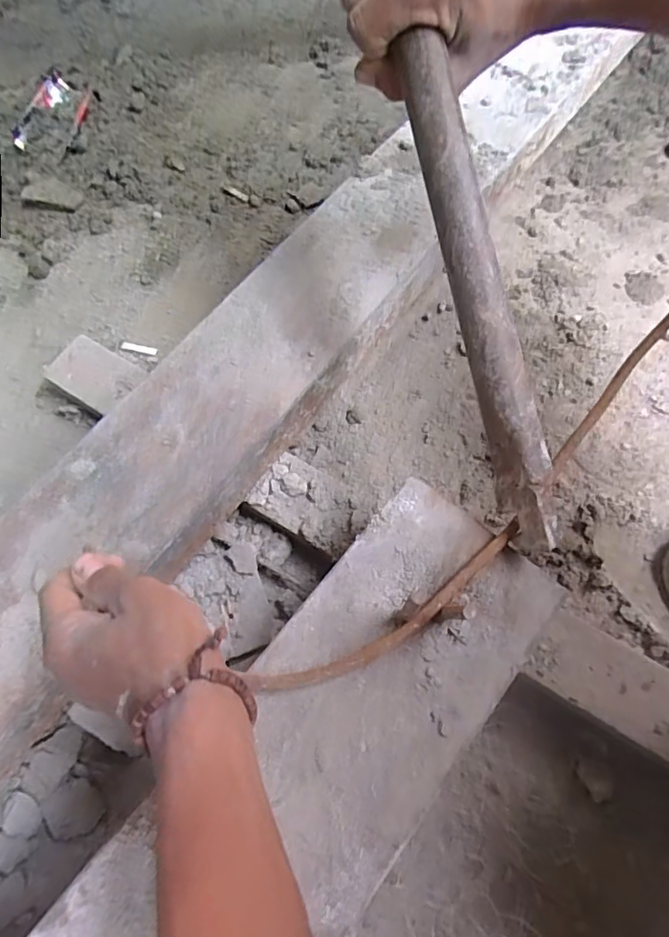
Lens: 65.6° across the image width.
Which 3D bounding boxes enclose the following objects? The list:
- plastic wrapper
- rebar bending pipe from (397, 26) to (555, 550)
[{"bbox_3d":[-0.364,-0.461,0.677,0.076,0.022,0.114,16,69,8],"label":"plastic wrapper"},{"bbox_3d":[0.058,-0.188,0.297,0.025,0.026,0.465,-14,90,-4],"label":"rebar bending pipe"}]

